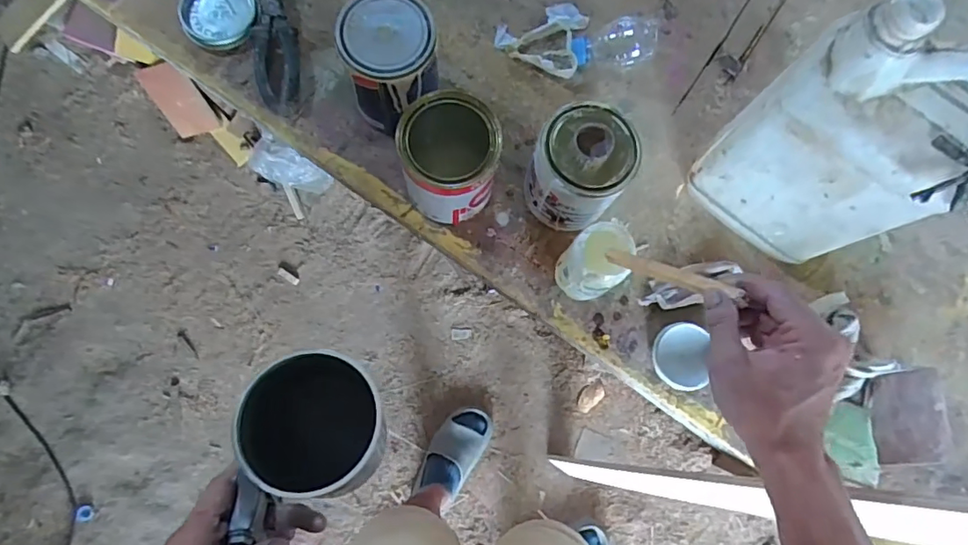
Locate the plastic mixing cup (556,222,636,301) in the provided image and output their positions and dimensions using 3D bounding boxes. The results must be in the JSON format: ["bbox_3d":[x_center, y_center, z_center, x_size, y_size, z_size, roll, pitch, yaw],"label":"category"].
[{"bbox_3d":[0.121,-0.007,0.606,0.072,0.126,0.069,1,80,-3],"label":"plastic mixing cup"}]

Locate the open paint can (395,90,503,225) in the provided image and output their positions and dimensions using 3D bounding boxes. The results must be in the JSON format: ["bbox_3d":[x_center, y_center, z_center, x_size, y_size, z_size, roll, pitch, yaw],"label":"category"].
[{"bbox_3d":[-0.037,-0.126,0.619,0.108,0.127,0.109,1,80,-3],"label":"open paint can"}]

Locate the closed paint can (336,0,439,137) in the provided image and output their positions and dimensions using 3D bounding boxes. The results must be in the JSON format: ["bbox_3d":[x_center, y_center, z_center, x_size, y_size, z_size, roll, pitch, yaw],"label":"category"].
[{"bbox_3d":[-0.105,-0.236,0.625,0.102,0.141,0.102,1,80,-3],"label":"closed paint can"}]

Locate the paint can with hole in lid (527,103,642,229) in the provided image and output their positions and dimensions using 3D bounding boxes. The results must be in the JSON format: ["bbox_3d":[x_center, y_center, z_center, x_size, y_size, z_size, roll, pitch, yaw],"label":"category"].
[{"bbox_3d":[0.111,-0.117,0.621,0.105,0.135,0.111,1,80,-3],"label":"paint can with hole in lid"}]

